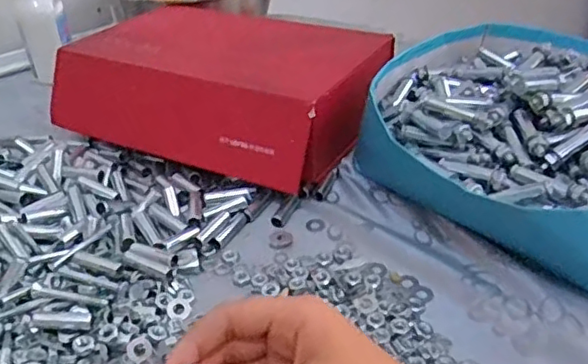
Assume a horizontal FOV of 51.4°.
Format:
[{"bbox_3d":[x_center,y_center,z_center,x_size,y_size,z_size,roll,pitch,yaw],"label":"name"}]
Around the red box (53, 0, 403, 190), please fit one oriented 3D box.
[{"bbox_3d":[-0.076,-0.096,0.619,0.283,0.083,0.179,15,39,25],"label":"red box"}]

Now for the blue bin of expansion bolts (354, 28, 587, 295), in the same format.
[{"bbox_3d":[0.220,-0.036,0.513,0.271,0.092,0.284,-27,41,-30],"label":"blue bin of expansion bolts"}]

